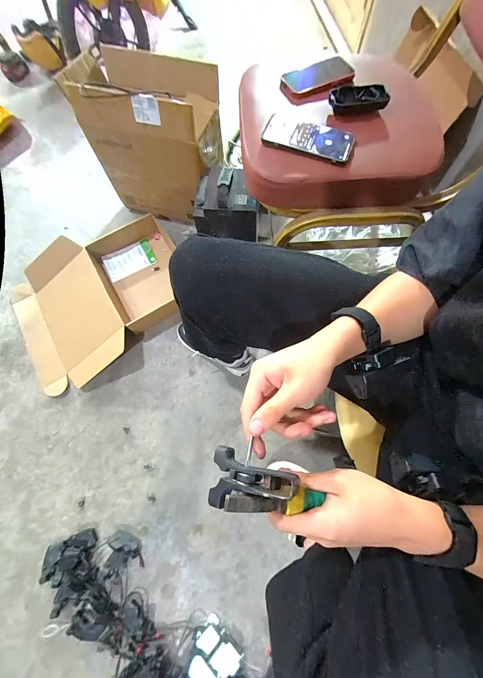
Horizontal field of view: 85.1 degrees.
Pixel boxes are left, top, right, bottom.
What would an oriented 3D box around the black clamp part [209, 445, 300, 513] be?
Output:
[{"bbox_3d":[0.010,0.124,0.228,0.072,0.025,0.046,6,72,4],"label":"black clamp part"}]

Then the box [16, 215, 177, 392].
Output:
[{"bbox_3d":[-0.477,-0.157,0.891,0.579,0.099,0.472,-32,73,-8],"label":"box"}]

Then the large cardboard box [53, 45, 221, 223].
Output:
[{"bbox_3d":[-0.268,-0.622,0.879,0.402,0.410,0.216,19,73,8],"label":"large cardboard box"}]

